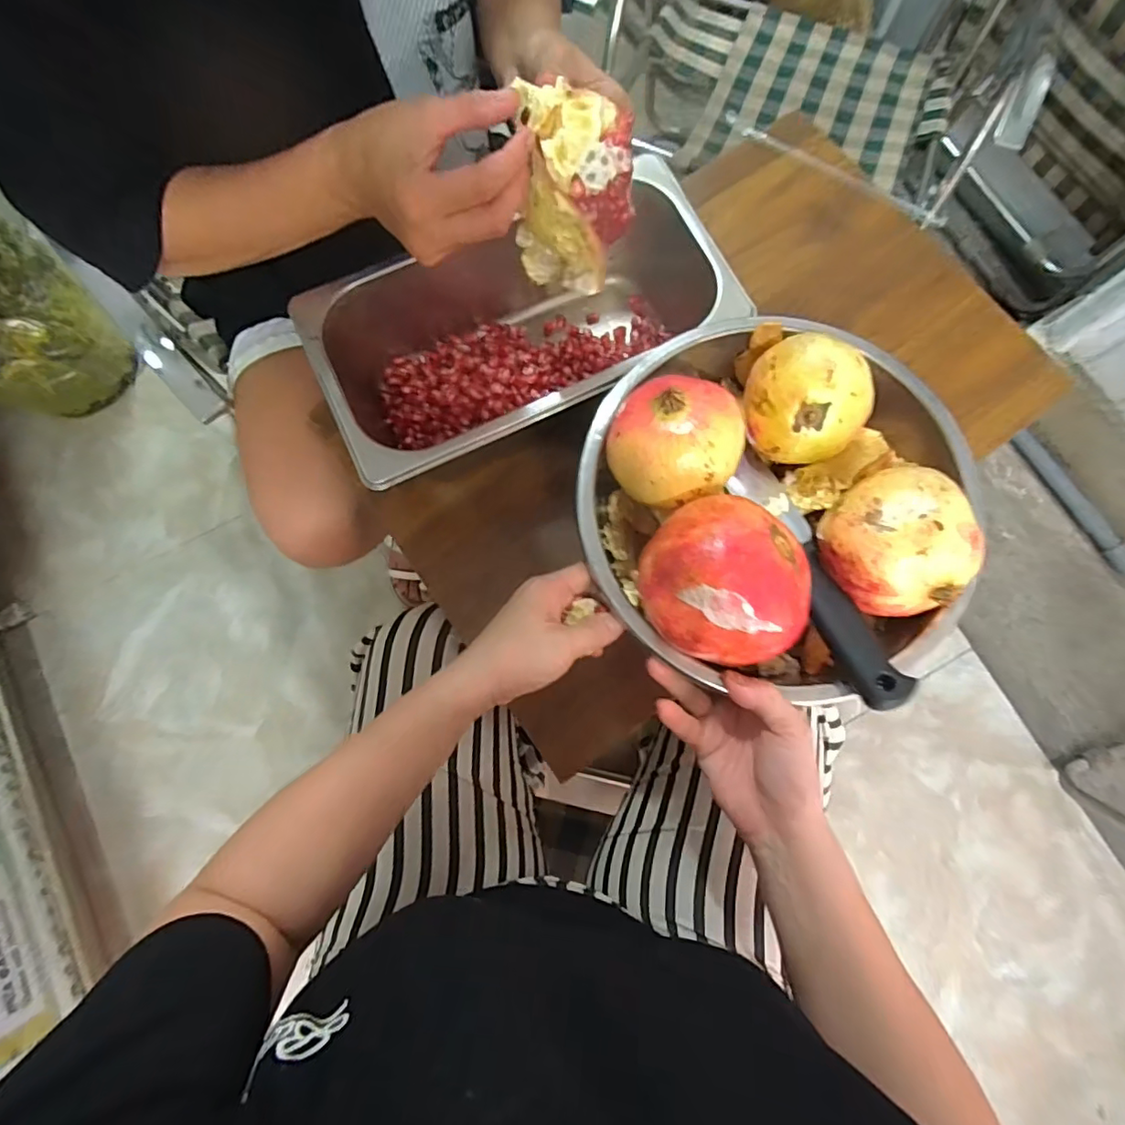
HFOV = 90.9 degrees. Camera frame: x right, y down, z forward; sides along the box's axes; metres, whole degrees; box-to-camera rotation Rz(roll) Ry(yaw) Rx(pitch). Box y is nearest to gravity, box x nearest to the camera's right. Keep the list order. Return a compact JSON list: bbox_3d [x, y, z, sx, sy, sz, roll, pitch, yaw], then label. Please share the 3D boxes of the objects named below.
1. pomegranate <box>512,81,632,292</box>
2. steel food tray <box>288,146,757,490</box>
[{"bbox_3d":[0.008,-0.218,0.340,0.066,0.095,0.064,7,78,0],"label":"pomegranate"},{"bbox_3d":[-0.032,-0.191,0.465,0.323,0.110,0.192,-24,80,-6],"label":"steel food tray"}]

